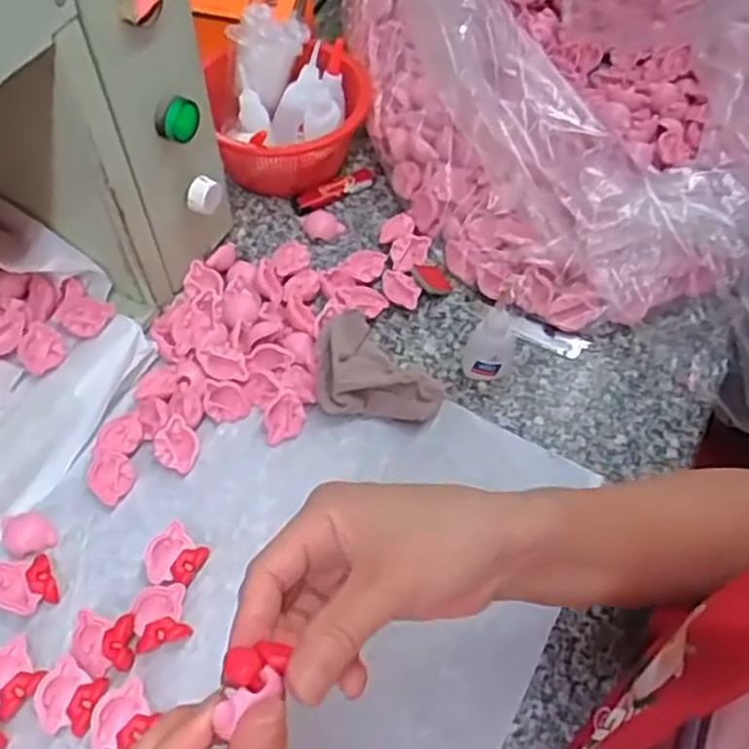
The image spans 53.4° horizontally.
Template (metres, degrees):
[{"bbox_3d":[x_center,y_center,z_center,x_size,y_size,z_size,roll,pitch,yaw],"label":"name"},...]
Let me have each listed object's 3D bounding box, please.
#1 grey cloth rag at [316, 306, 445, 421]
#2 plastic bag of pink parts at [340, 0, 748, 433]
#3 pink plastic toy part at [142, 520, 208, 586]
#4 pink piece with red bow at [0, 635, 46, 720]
[{"bbox_3d":[0.004,-0.003,0.521,0.087,0.048,0.061,6,57,1],"label":"grey cloth rag"},{"bbox_3d":[0.228,-0.281,0.618,0.503,0.202,0.470,38,63,20],"label":"plastic bag of pink parts"},{"bbox_3d":[-0.123,0.115,0.461,0.032,0.020,0.036,27,60,14],"label":"pink plastic toy part"},{"bbox_3d":[-0.205,0.172,0.419,0.032,0.013,0.037,34,62,18],"label":"pink piece with red bow"}]

